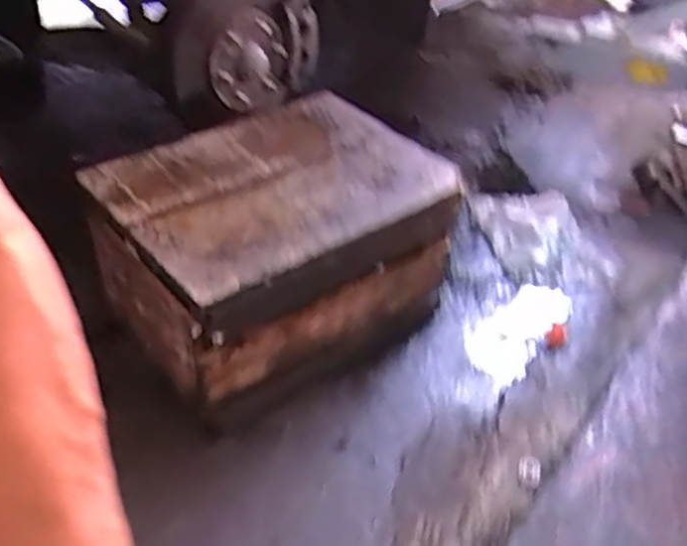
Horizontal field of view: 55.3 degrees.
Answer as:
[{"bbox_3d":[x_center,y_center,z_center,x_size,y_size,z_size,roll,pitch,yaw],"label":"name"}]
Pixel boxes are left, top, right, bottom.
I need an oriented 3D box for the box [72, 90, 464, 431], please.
[{"bbox_3d":[-0.123,-0.045,1.169,0.538,0.304,0.406,-26,48,-34],"label":"box"}]

